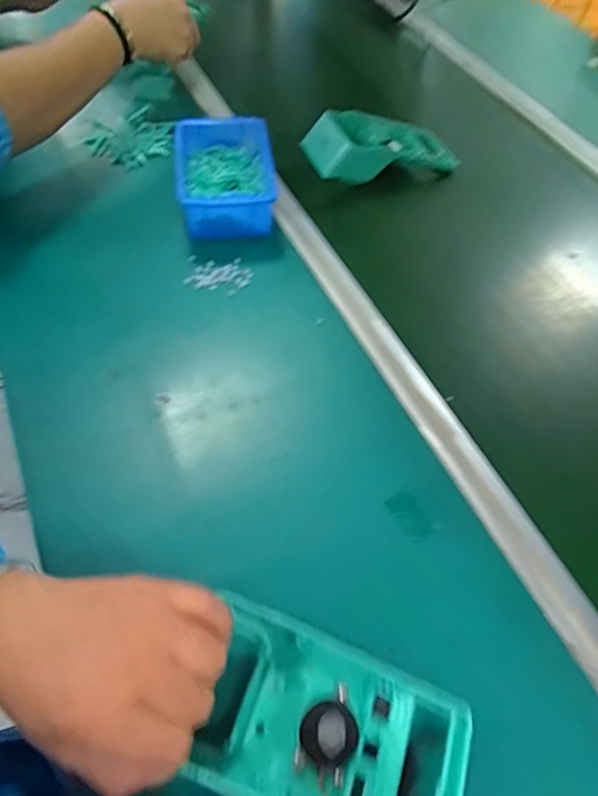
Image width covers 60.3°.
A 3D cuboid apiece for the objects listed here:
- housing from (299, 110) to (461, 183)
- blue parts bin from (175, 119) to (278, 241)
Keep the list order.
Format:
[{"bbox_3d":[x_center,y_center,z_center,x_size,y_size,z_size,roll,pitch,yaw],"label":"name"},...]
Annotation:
[{"bbox_3d":[0.102,-0.312,0.635,0.202,0.055,0.083,-10,58,-22],"label":"housing"},{"bbox_3d":[-0.081,-0.241,0.561,0.104,0.053,0.151,-6,57,-8],"label":"blue parts bin"}]

